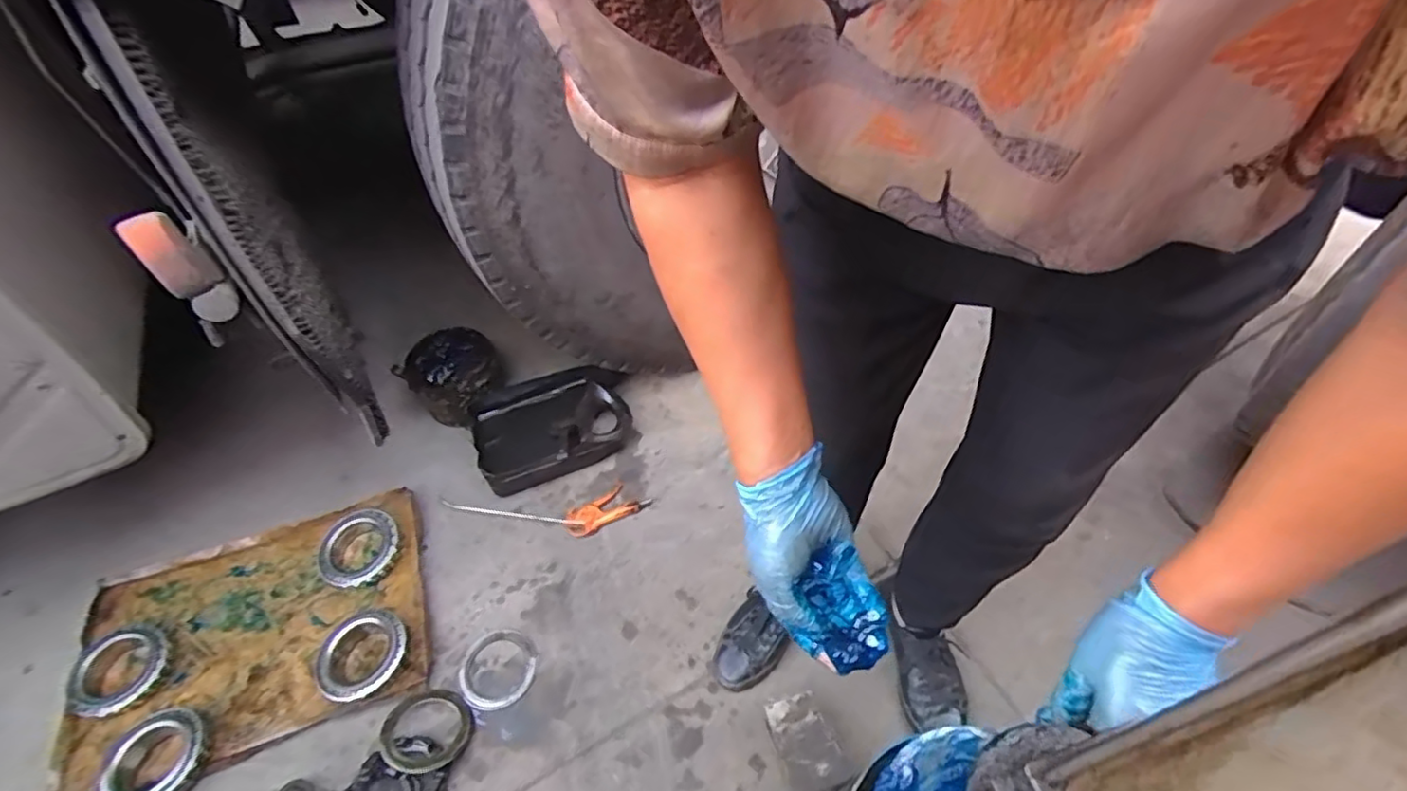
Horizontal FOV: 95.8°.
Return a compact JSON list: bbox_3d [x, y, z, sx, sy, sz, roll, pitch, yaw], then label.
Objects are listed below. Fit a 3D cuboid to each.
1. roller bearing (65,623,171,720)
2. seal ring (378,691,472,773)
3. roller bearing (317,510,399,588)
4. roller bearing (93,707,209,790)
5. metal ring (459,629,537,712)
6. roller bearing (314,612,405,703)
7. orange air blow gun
[{"bbox_3d":[-0.948,0.445,1.034,0.142,0.028,0.139,-2,50,2],"label":"roller bearing"},{"bbox_3d":[-0.415,0.499,0.952,0.132,0.030,0.114,18,53,18],"label":"seal ring"},{"bbox_3d":[-0.624,0.277,1.156,0.133,0.030,0.142,-2,50,2],"label":"roller bearing"},{"bbox_3d":[-0.812,0.540,0.943,0.145,0.037,0.141,2,50,5],"label":"roller bearing"},{"bbox_3d":[-0.330,0.437,1.020,0.117,0.011,0.120,-2,50,2],"label":"metal ring"},{"bbox_3d":[-0.548,0.420,1.024,0.133,0.037,0.138,-2,50,2],"label":"roller bearing"},{"bbox_3d":[-0.297,0.222,1.192,0.384,0.022,0.117,-7,50,-2],"label":"orange air blow gun"}]

